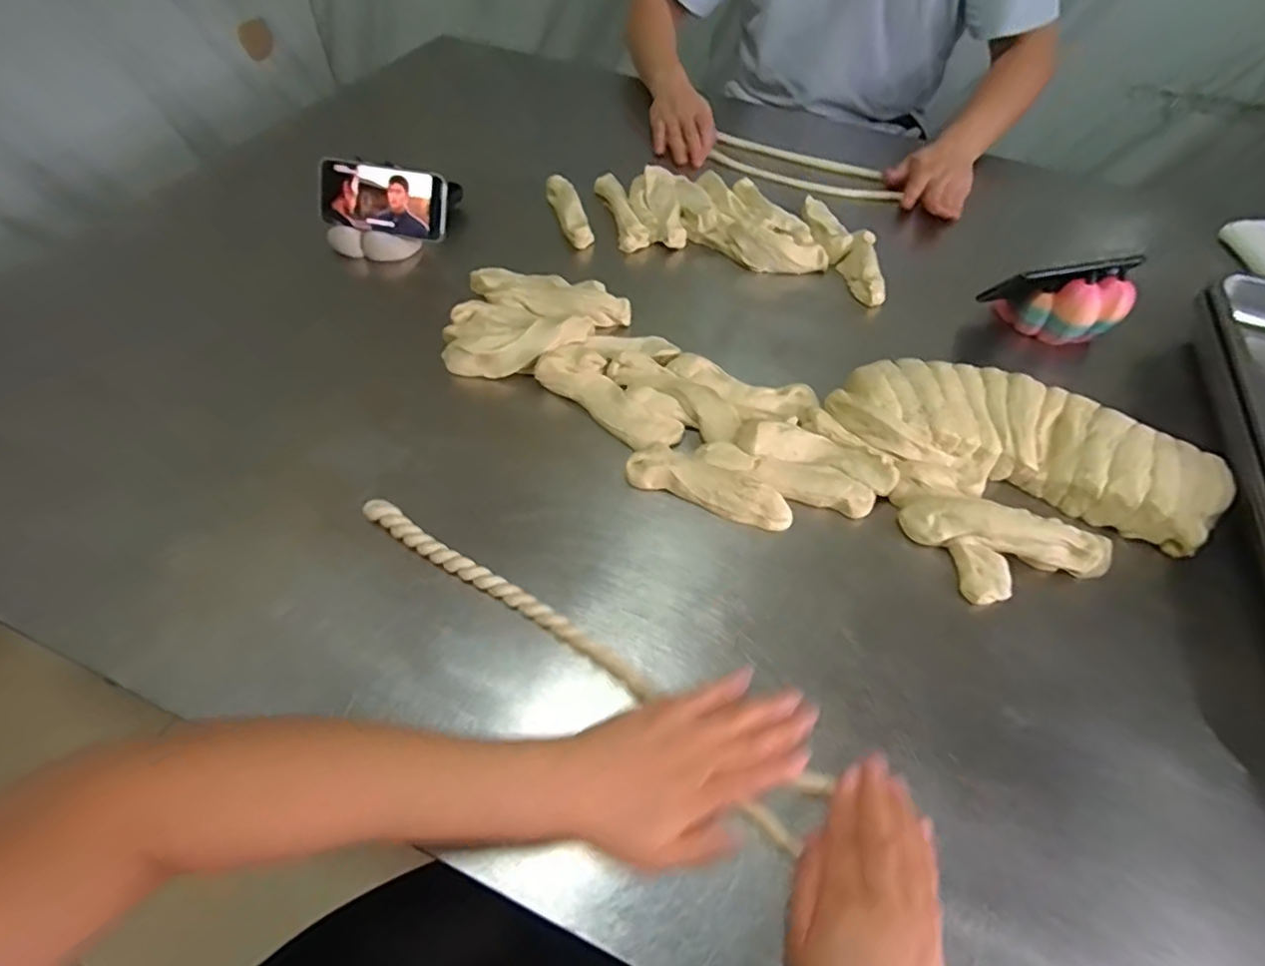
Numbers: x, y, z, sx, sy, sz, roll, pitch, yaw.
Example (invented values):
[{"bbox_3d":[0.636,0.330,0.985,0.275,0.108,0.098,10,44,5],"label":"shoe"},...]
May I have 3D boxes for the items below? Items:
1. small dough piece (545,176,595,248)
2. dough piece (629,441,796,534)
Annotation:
[{"bbox_3d":[-0.081,-0.342,0.755,0.035,0.025,0.126,-14,56,-12],"label":"small dough piece"},{"bbox_3d":[0.066,0.002,0.509,0.136,0.021,0.044,24,56,15],"label":"dough piece"}]

